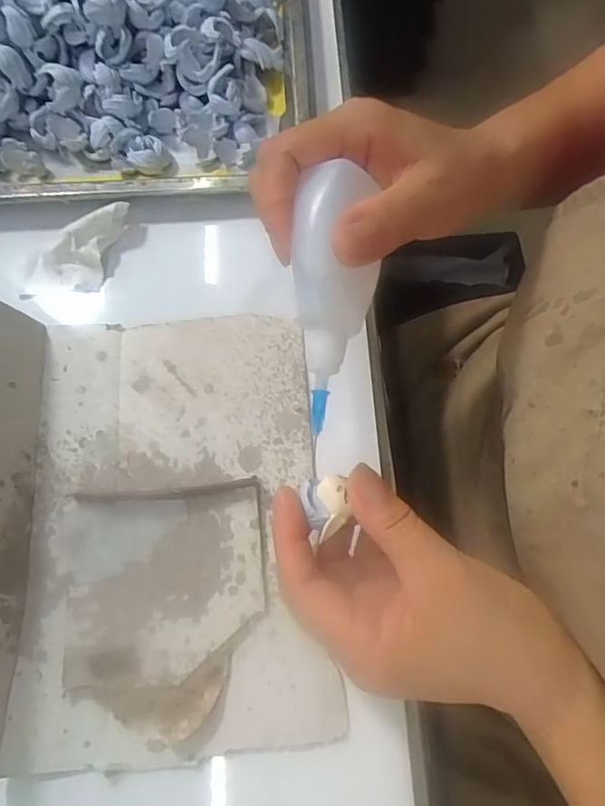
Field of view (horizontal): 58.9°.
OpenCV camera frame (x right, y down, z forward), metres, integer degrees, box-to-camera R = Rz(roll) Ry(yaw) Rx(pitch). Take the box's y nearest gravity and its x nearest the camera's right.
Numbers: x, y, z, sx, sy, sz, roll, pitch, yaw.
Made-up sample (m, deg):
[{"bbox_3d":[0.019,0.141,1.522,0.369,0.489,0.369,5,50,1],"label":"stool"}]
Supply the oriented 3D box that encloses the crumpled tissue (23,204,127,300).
[{"bbox_3d":[-0.140,-0.092,0.340,0.083,0.021,0.037,-44,73,-2],"label":"crumpled tissue"}]

